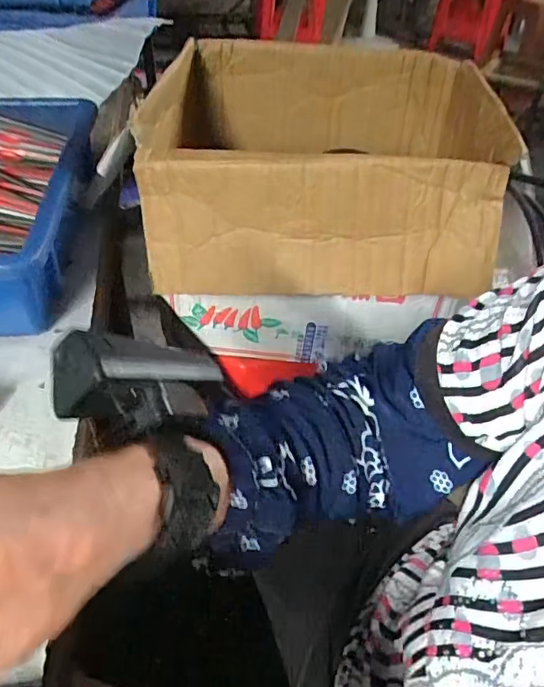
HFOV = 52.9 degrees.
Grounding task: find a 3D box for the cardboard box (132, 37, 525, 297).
[{"bbox_3d":[0.050,-0.186,0.534,0.305,0.113,0.320,6,44,2],"label":"cardboard box"}]

